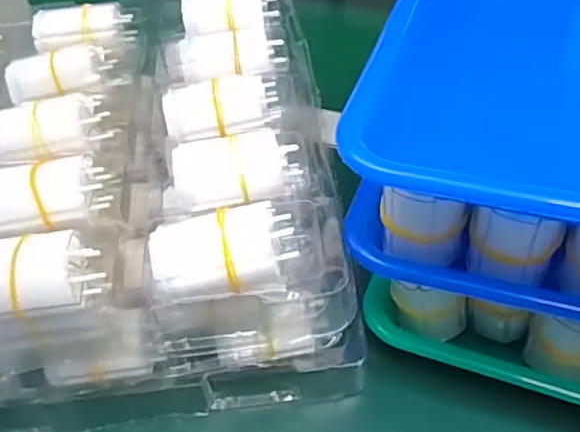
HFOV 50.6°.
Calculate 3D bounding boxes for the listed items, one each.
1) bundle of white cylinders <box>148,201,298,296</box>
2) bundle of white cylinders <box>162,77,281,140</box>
[{"bbox_3d":[-0.031,0.014,0.282,0.062,0.028,0.036,-5,47,1],"label":"bundle of white cylinders"},{"bbox_3d":[-0.039,-0.062,0.349,0.063,0.020,0.024,-11,47,-5],"label":"bundle of white cylinders"}]

